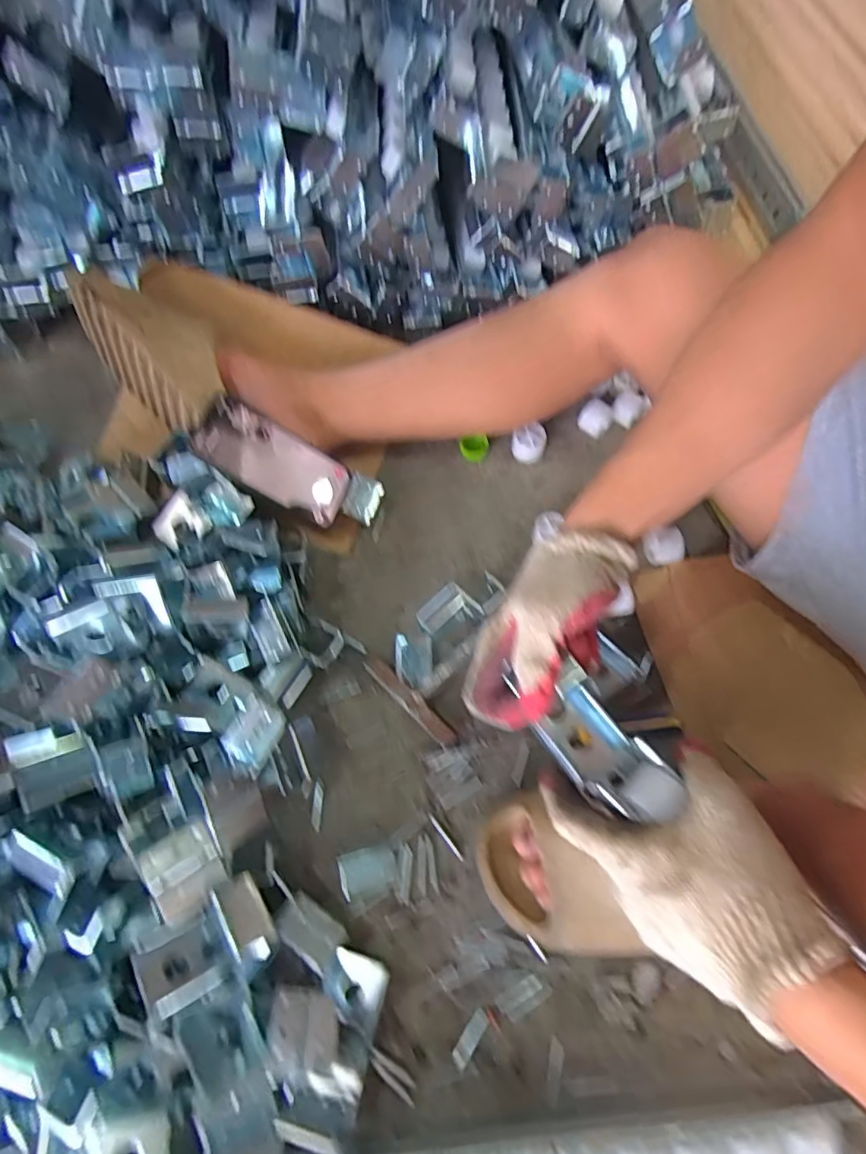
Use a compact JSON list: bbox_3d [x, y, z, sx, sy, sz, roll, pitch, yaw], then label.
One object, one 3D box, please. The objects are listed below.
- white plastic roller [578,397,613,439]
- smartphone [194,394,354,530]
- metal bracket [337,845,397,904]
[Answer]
[{"bbox_3d":[0.180,-0.175,0.617,0.034,0.031,0.032,0,66,1],"label":"white plastic roller"},{"bbox_3d":[-0.149,-0.113,0.533,0.141,0.012,0.072,30,63,-25],"label":"smartphone"},{"bbox_3d":[-0.051,0.231,0.438,0.043,0.011,0.031,-15,67,-6],"label":"metal bracket"}]

